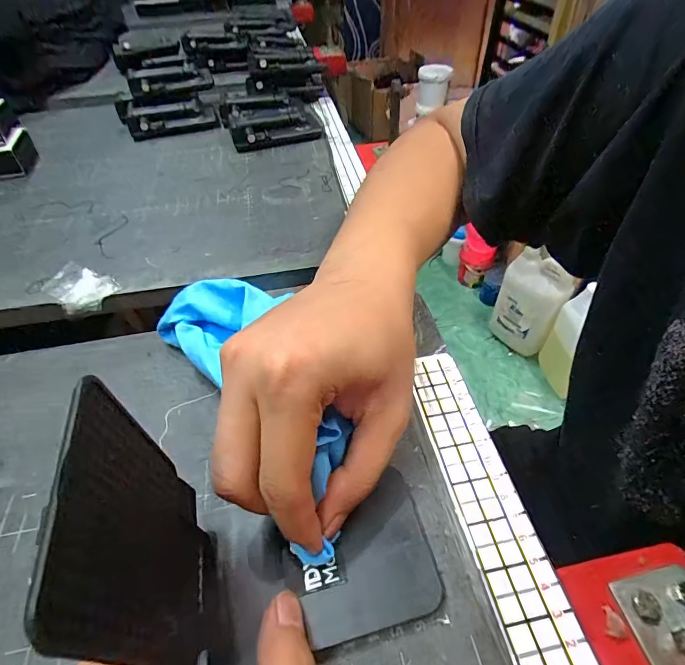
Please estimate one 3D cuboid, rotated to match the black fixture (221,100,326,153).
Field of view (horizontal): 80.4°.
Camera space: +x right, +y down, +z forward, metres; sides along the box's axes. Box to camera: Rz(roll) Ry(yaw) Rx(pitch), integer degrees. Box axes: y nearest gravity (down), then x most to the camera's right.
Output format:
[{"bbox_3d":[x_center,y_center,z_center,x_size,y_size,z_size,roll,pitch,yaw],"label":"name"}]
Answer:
[{"bbox_3d":[-0.088,-0.264,0.507,0.114,0.021,0.109,-15,49,-11],"label":"black fixture"}]

